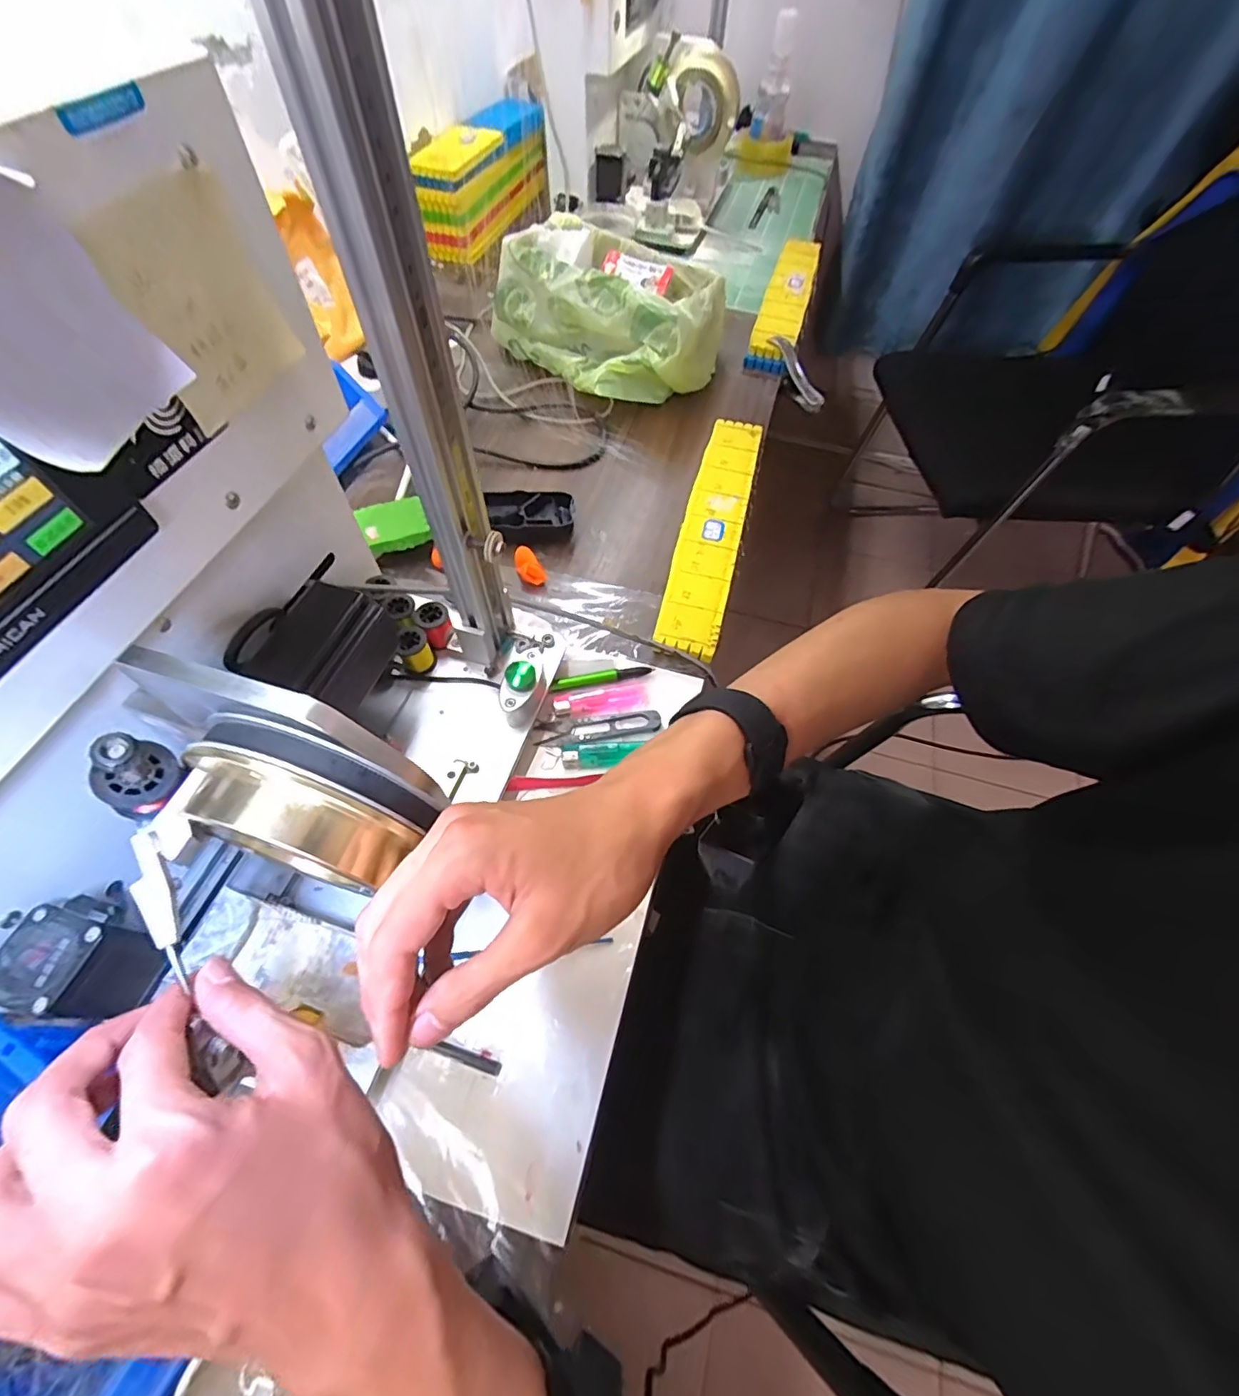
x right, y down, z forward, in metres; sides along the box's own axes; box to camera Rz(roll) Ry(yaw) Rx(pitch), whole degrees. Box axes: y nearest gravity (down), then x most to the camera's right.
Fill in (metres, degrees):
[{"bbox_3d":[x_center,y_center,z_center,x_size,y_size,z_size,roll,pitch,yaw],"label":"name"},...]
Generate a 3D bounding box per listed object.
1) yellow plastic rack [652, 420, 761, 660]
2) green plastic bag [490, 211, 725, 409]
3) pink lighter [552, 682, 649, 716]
[{"bbox_3d":[0.098,-0.182,0.579,0.059,0.016,0.340,13,60,5],"label":"yellow plastic rack"},{"bbox_3d":[-0.013,-0.478,0.694,0.256,0.110,0.210,36,64,17],"label":"green plastic bag"},{"bbox_3d":[-0.015,0.001,0.465,0.080,0.006,0.027,-7,60,-7],"label":"pink lighter"}]

